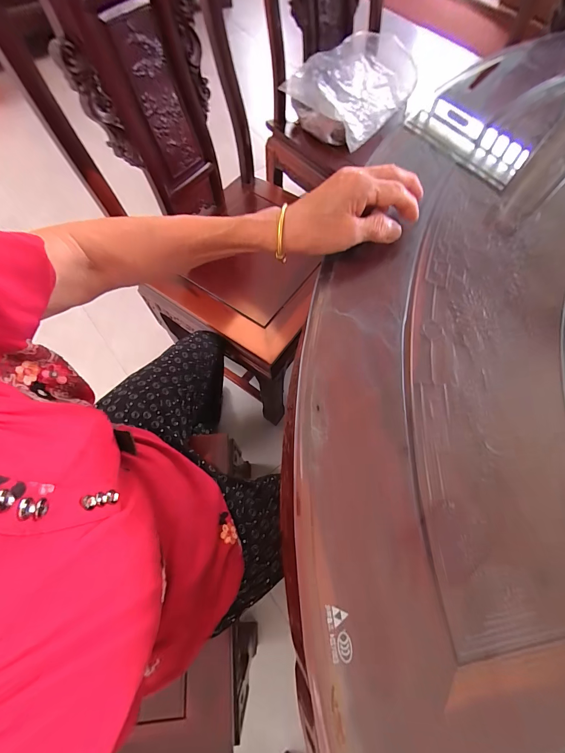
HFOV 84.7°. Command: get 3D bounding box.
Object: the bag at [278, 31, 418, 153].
[{"bbox_3d":[0.220,-0.883,0.941,0.288,0.122,0.435,29,70,10],"label":"bag"}]

